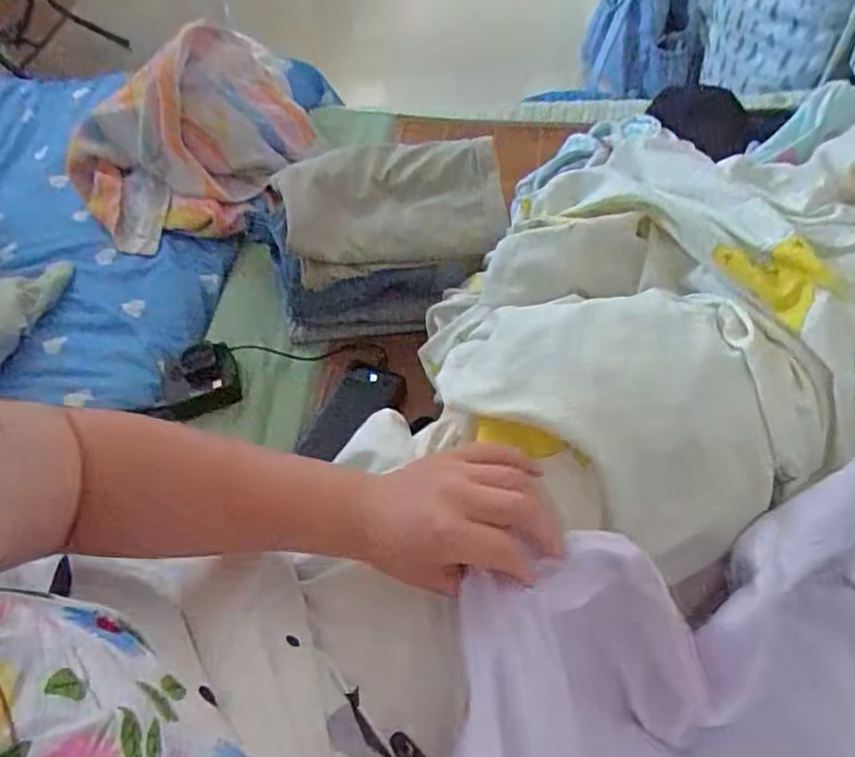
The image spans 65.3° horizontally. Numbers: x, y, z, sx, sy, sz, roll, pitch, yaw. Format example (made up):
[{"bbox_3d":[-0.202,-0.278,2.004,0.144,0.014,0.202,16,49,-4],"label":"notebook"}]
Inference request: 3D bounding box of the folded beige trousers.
[{"bbox_3d":[-0.042,-0.204,0.767,0.251,0.058,0.177,-11,54,-3],"label":"folded beige trousers"}]

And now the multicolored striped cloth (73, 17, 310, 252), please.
[{"bbox_3d":[-0.319,-0.332,0.918,0.340,0.146,0.272,-30,57,-15],"label":"multicolored striped cloth"}]

